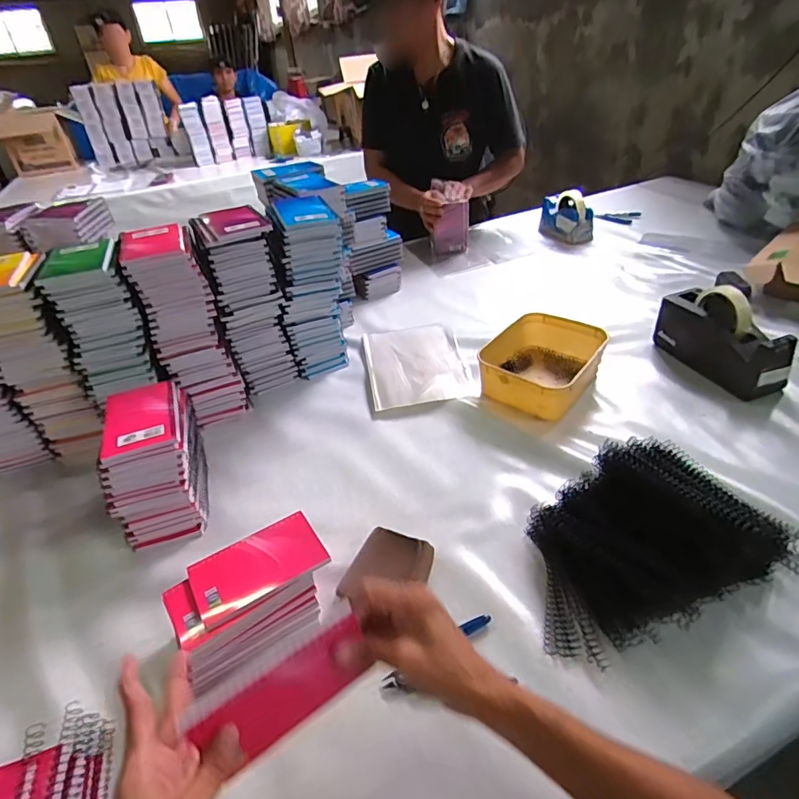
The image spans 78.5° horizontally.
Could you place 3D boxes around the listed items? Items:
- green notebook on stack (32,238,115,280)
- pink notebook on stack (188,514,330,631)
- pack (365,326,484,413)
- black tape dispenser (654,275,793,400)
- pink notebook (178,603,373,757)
[{"bbox_3d":[-0.440,-0.195,0.666,0.094,0.009,0.131,-18,38,-17],"label":"green notebook on stack"},{"bbox_3d":[-0.146,0.170,0.505,0.128,0.008,0.080,-23,40,-23],"label":"pink notebook on stack"},{"bbox_3d":[0.043,-0.068,0.893,0.197,0.015,0.242,-6,36,-3],"label":"pack"},{"bbox_3d":[0.514,-0.107,0.769,0.083,0.135,0.208,-11,37,-10],"label":"black tape dispenser"},{"bbox_3d":[-0.082,0.204,0.349,0.116,0.068,0.010,-24,25,-25],"label":"pink notebook"}]

